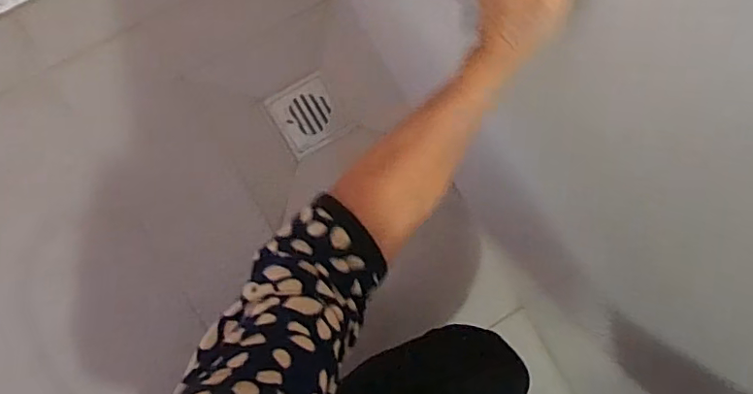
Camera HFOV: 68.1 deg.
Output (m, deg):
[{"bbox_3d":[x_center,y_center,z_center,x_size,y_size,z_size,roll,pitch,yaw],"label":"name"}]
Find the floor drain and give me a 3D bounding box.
[{"bbox_3d":[-0.093,-0.115,0.780,0.092,0.008,0.094,-32,95,-9],"label":"floor drain"}]

